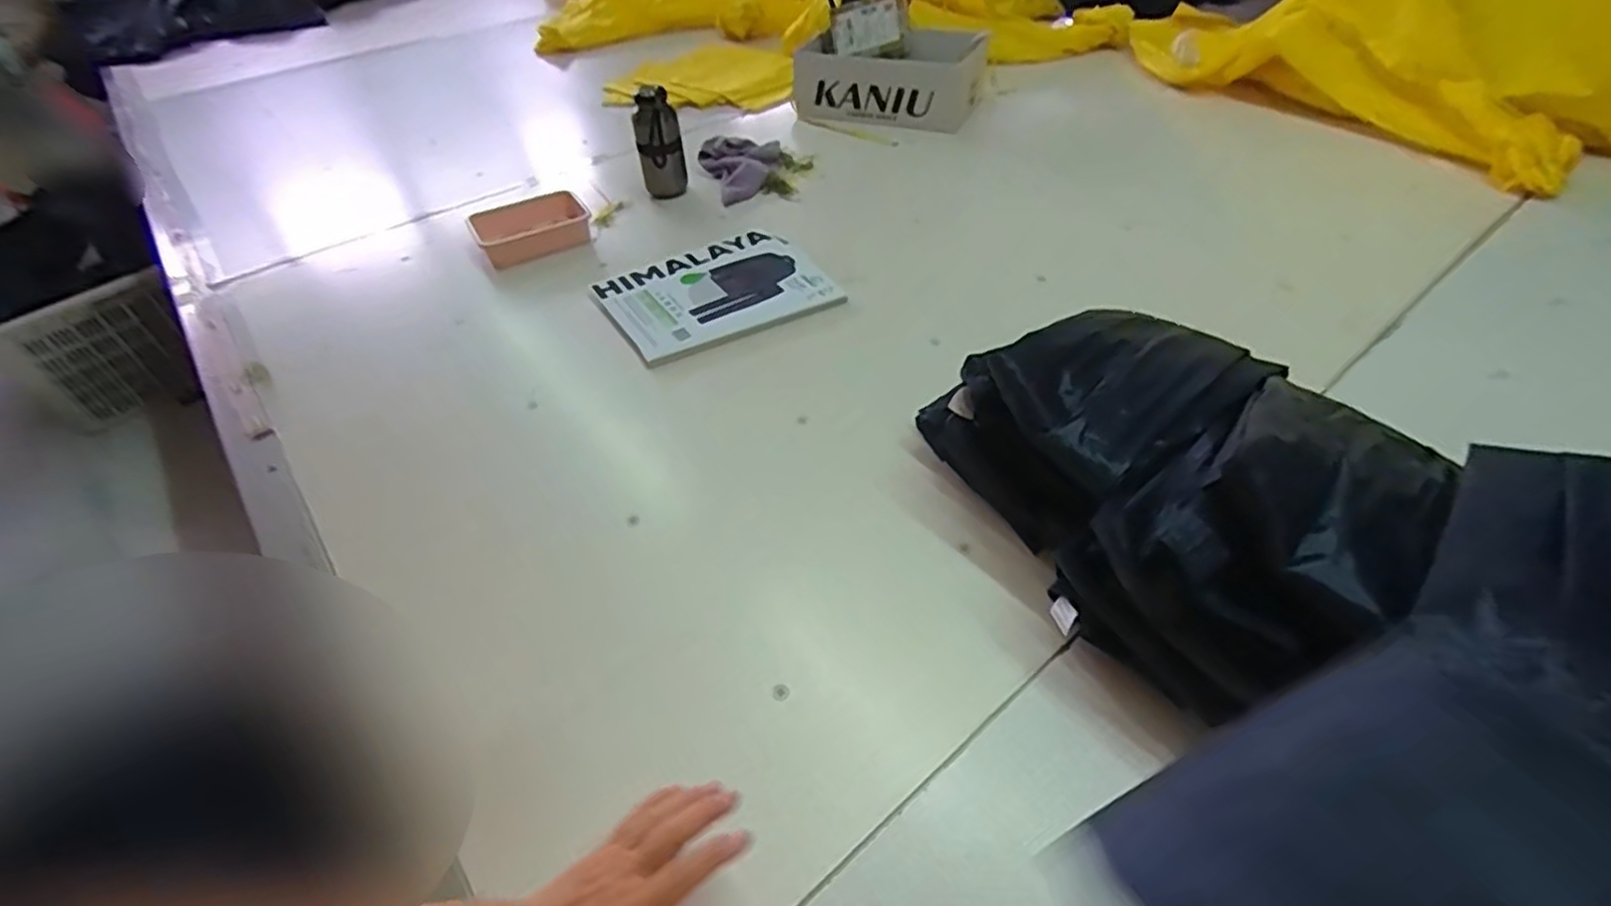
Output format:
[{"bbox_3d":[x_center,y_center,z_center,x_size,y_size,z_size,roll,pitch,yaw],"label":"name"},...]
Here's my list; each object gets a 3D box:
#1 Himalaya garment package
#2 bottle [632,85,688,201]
[{"bbox_3d":[-0.122,-0.230,0.979,0.298,0.016,0.219,-24,48,-20],"label":"Himalaya garment package"},{"bbox_3d":[-0.248,-0.515,1.184,0.076,0.166,0.072,-9,45,-5],"label":"bottle"}]

